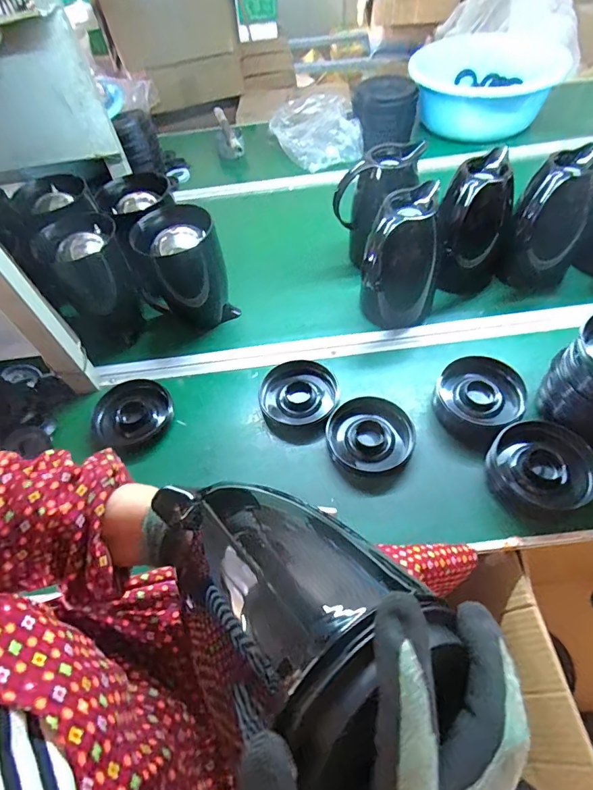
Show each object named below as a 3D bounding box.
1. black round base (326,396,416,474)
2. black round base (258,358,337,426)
[{"bbox_3d":[0.106,0.056,0.598,0.111,0.027,0.110,-3,54,4],"label":"black round base"},{"bbox_3d":[0.003,-0.006,0.657,0.118,0.025,0.107,10,56,12],"label":"black round base"}]

